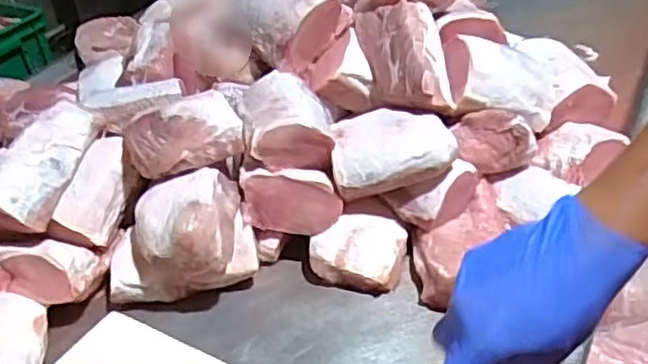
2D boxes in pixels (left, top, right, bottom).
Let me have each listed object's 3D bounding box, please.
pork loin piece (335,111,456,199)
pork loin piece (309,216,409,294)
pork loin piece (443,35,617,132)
[{"bbox_3d":[0.087,-0.043,0.853,0.149,0.066,0.096,-6,36,2],"label":"pork loin piece"},{"bbox_3d":[0.043,0.086,0.847,0.118,0.057,0.087,2,37,12],"label":"pork loin piece"},{"bbox_3d":[0.286,-0.141,0.939,0.298,0.096,0.118,0,30,-28],"label":"pork loin piece"}]

